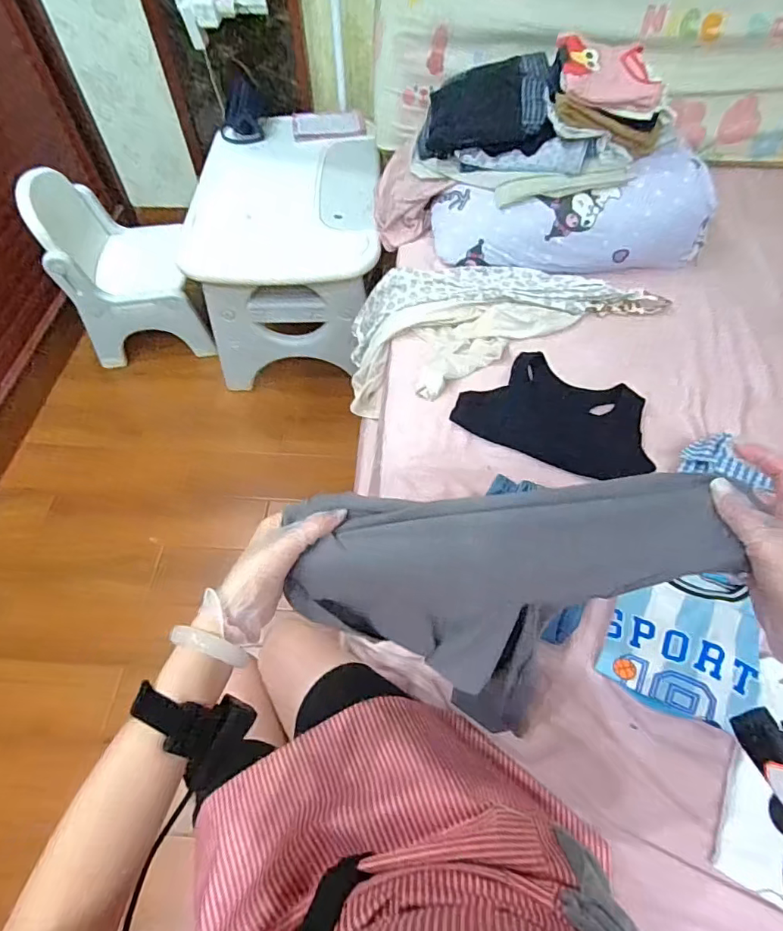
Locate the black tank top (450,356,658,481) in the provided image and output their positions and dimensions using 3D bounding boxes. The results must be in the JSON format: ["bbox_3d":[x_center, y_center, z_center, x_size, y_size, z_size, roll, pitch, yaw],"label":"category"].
[{"bbox_3d":[0.294,-0.092,0.903,0.316,0.033,0.195,24,60,15],"label":"black tank top"}]

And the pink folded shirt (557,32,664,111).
[{"bbox_3d":[0.401,-0.737,0.951,0.175,0.060,0.165,3,57,2],"label":"pink folded shirt"}]

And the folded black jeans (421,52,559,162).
[{"bbox_3d":[0.192,-0.726,1.059,0.256,0.144,0.184,6,57,4],"label":"folded black jeans"}]

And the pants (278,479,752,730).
[{"bbox_3d":[0.080,0.139,0.508,0.339,0.308,0.144,6,57,4],"label":"pants"}]

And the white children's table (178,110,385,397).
[{"bbox_3d":[-0.272,-0.606,1.482,0.459,0.407,0.630,-2,57,-1],"label":"white children's table"}]

